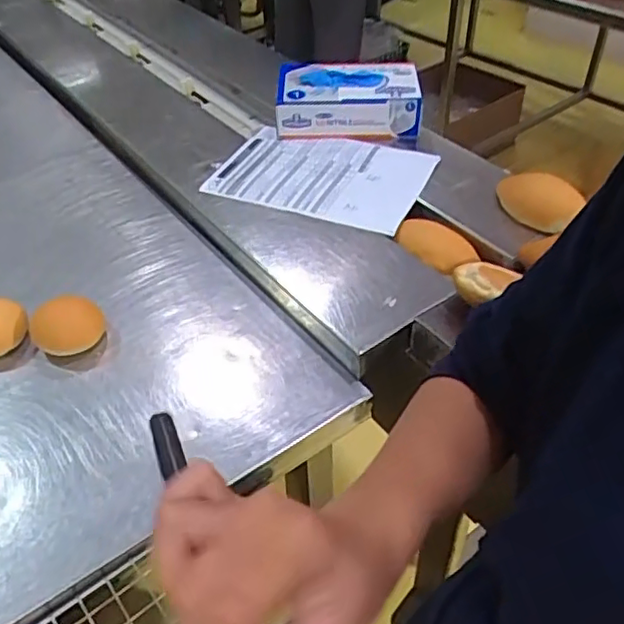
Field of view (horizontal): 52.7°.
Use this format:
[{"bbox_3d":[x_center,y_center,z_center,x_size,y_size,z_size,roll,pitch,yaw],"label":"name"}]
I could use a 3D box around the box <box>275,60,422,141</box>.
[{"bbox_3d":[0.058,-0.334,0.985,0.219,0.079,0.114,4,43,5],"label":"box"}]

